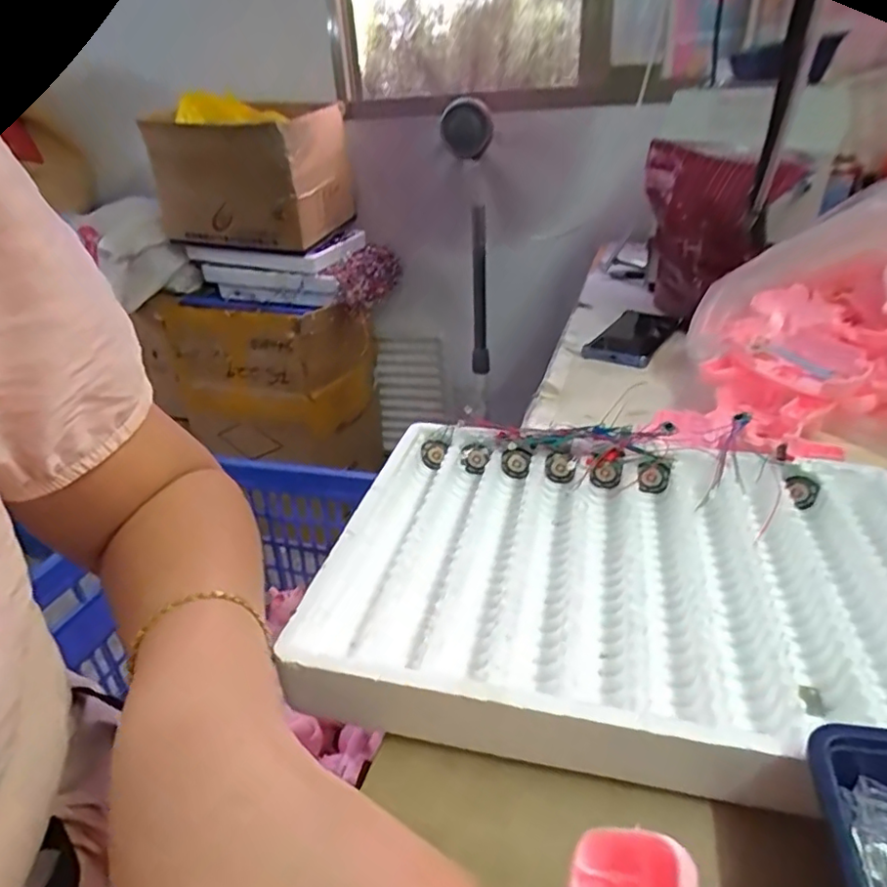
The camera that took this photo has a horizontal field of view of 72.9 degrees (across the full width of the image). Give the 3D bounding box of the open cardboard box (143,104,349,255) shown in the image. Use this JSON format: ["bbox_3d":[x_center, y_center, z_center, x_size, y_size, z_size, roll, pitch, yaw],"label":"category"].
[{"bbox_3d":[-0.425,-0.603,1.354,0.391,0.258,0.270,5,30,15],"label":"open cardboard box"}]

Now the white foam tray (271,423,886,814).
[{"bbox_3d":[0.113,0.073,0.359,0.347,0.039,0.260,2,29,9],"label":"white foam tray"}]

